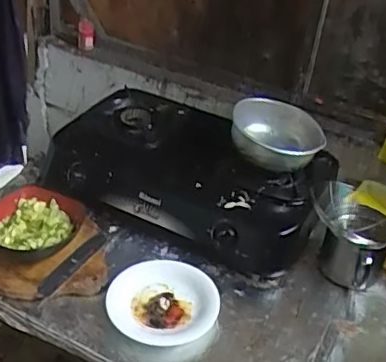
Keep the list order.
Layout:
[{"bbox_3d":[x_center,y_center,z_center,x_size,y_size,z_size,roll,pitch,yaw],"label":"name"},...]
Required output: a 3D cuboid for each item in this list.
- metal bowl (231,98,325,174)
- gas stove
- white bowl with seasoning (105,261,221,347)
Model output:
[{"bbox_3d":[0.179,-0.091,1.256,0.192,0.091,0.202,3,33,-2],"label":"metal bowl"},{"bbox_3d":[-0.005,-0.017,1.308,0.603,0.178,0.361,23,38,26],"label":"gas stove"},{"bbox_3d":[-0.053,0.220,1.062,0.193,0.032,0.193,3,33,-2],"label":"white bowl with seasoning"}]

